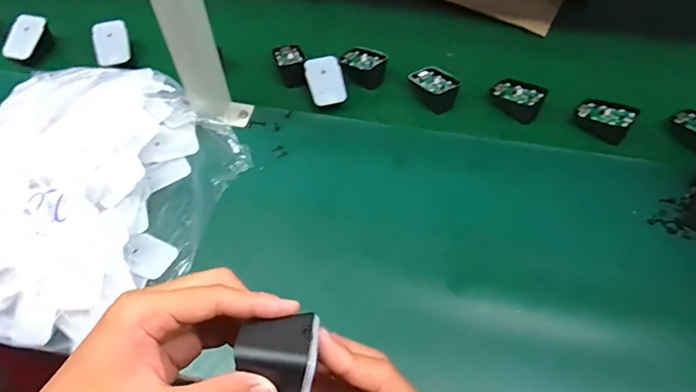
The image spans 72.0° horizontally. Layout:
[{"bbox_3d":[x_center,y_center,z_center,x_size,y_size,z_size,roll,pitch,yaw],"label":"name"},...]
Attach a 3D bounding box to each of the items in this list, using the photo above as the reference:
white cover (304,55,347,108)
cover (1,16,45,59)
[{"bbox_3d":[-0.029,-0.153,0.638,0.052,0.007,0.067,-17,81,-21],"label":"white cover"},{"bbox_3d":[-0.465,-0.228,0.689,0.038,0.009,0.071,23,85,-16],"label":"cover"}]

